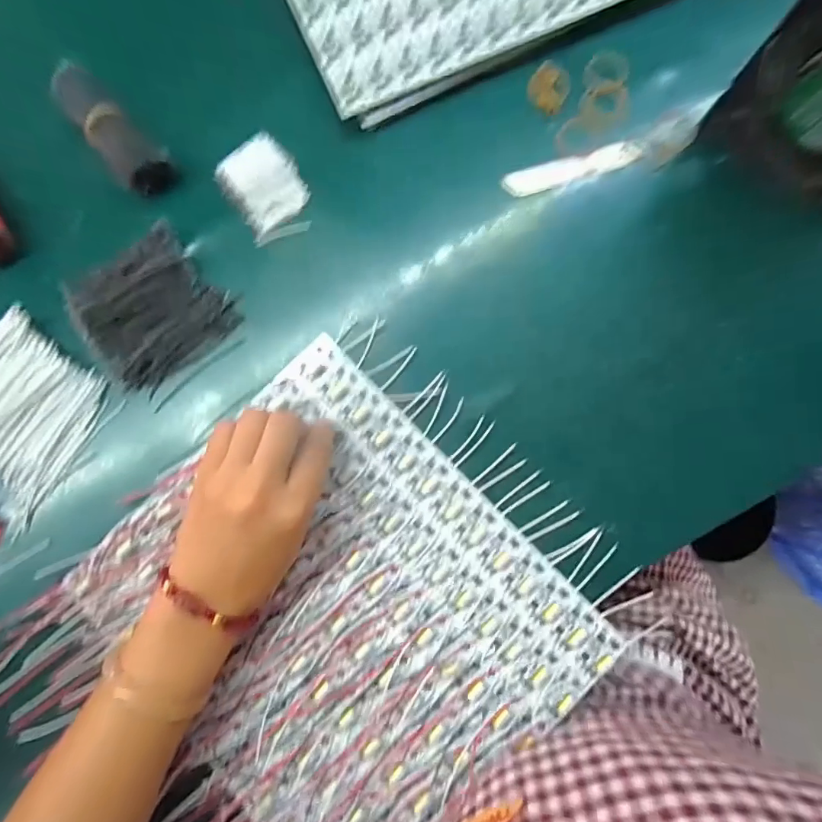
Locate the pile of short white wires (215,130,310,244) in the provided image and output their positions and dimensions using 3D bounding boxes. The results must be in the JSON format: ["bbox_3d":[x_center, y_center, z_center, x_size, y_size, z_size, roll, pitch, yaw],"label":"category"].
[{"bbox_3d":[-0.105,-0.161,0.345,0.051,0.025,0.069,-31,85,-2],"label":"pile of short white wires"}]

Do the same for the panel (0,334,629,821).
[{"bbox_3d":[-0.068,0.150,0.308,0.302,0.010,0.285,-43,83,-6],"label":"panel"}]

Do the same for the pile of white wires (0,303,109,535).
[{"bbox_3d":[-0.278,0.000,0.330,0.114,0.008,0.105,41,87,4],"label":"pile of white wires"}]

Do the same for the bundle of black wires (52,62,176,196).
[{"bbox_3d":[-0.223,-0.206,0.348,0.039,0.034,0.109,-44,86,-3],"label":"bundle of black wires"}]

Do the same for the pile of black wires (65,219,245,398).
[{"bbox_3d":[-0.186,-0.071,0.334,0.097,0.022,0.089,-44,86,-3],"label":"pile of black wires"}]

